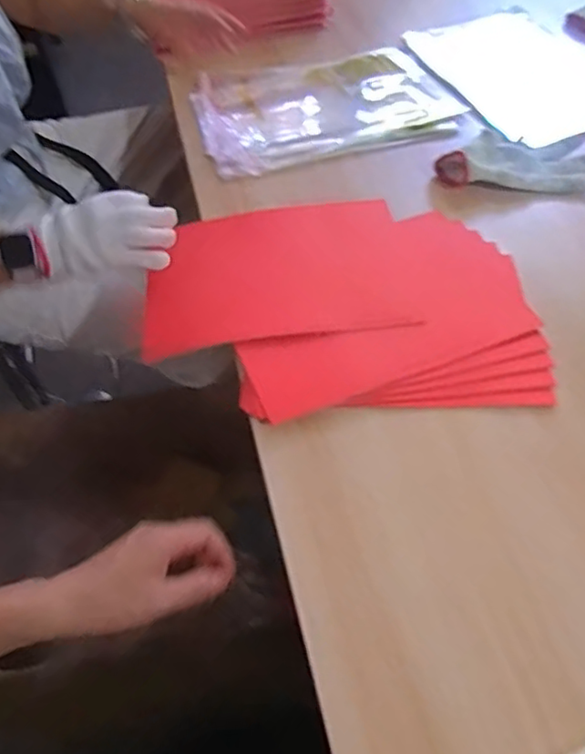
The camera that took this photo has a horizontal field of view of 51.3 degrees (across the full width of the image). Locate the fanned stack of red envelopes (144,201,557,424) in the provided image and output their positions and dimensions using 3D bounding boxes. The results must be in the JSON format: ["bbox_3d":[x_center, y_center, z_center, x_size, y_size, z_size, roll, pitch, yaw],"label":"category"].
[{"bbox_3d":[0.045,-0.087,0.650,0.392,0.036,0.288,-4,53,-1],"label":"fanned stack of red envelopes"}]

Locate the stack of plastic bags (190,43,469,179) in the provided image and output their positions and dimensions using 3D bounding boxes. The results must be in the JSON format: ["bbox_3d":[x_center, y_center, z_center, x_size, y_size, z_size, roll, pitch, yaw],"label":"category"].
[{"bbox_3d":[0.048,-0.404,0.888,0.370,0.023,0.264,-16,54,-9],"label":"stack of plastic bags"}]

